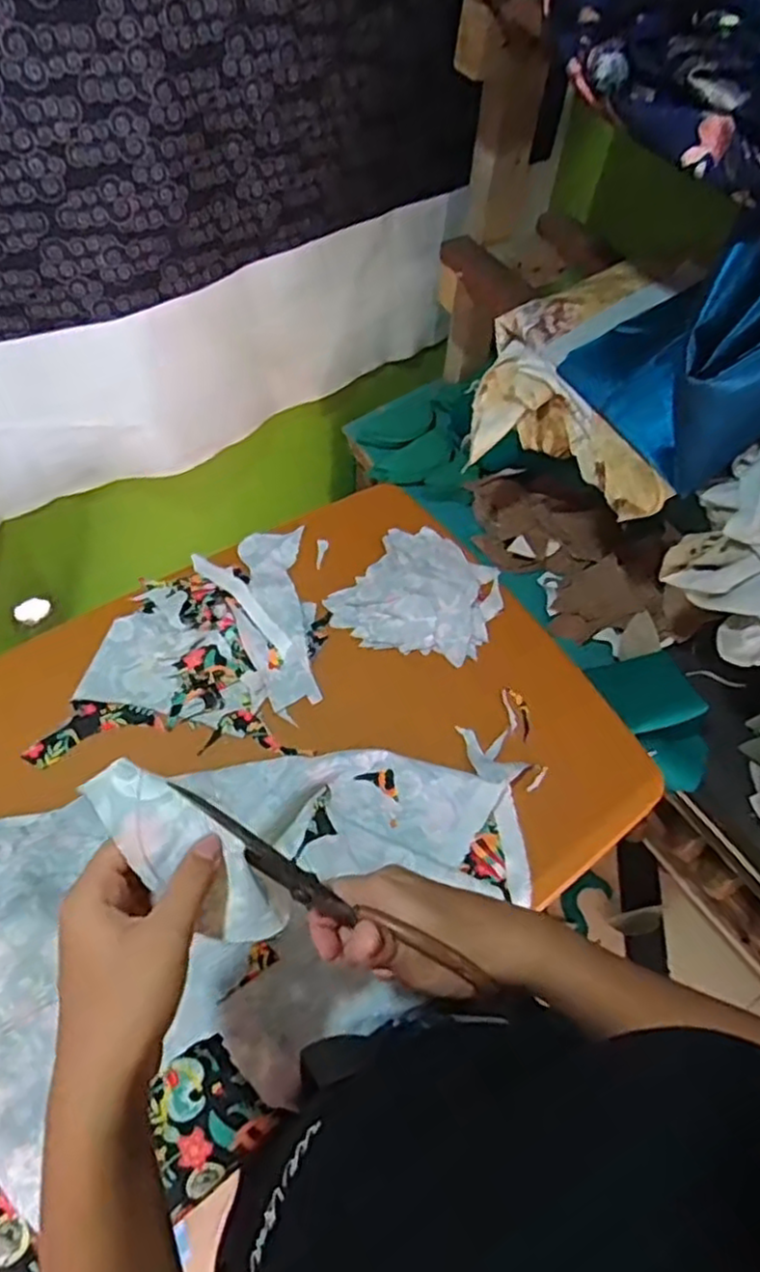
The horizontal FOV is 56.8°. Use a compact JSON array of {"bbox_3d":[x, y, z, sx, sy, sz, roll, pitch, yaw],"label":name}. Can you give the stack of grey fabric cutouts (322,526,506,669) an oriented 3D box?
[{"bbox_3d":[0.047,-0.043,0.754,0.156,0.018,0.164,32,62,14],"label":"stack of grey fabric cutouts"}]

